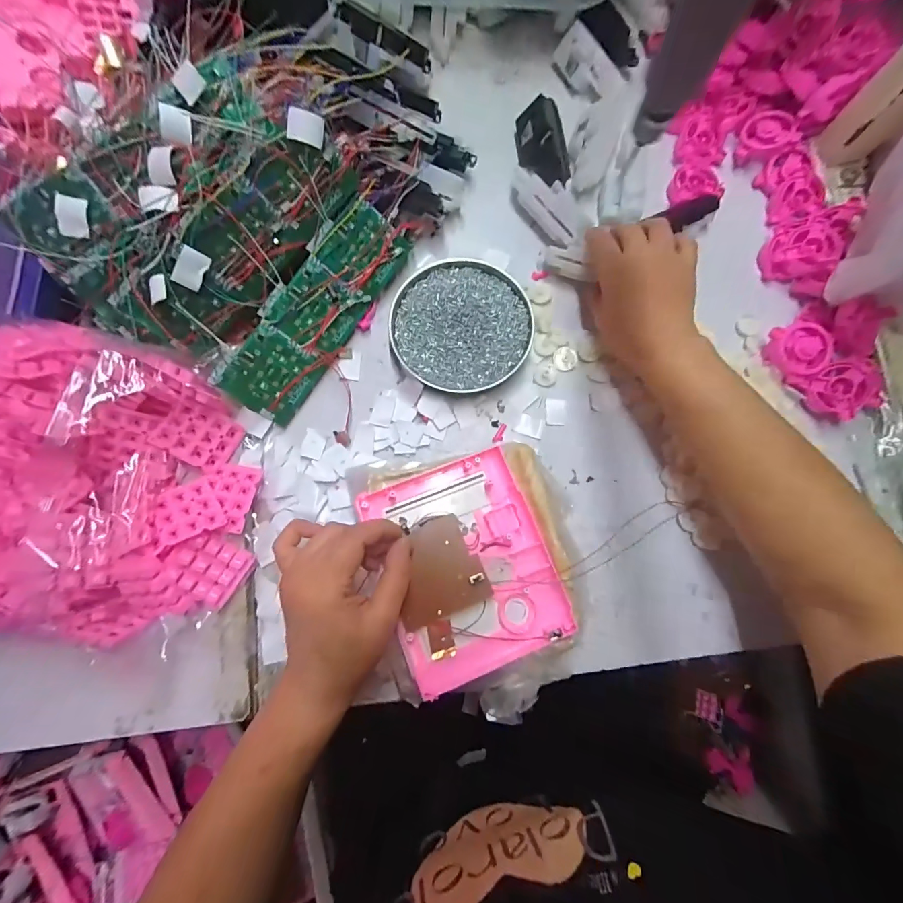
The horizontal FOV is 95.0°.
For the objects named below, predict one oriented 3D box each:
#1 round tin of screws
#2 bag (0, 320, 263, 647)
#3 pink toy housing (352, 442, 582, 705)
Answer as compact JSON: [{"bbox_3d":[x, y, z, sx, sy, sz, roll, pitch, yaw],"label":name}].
[{"bbox_3d":[0.010,-0.126,0.406,0.130,0.022,0.137,0,80,0],"label":"round tin of screws"},{"bbox_3d":[-0.275,0.029,0.325,0.216,0.096,0.229,10,80,1],"label":"bag"},{"bbox_3d":[0.013,0.091,0.340,0.132,0.020,0.162,-20,81,-4],"label":"pink toy housing"}]

